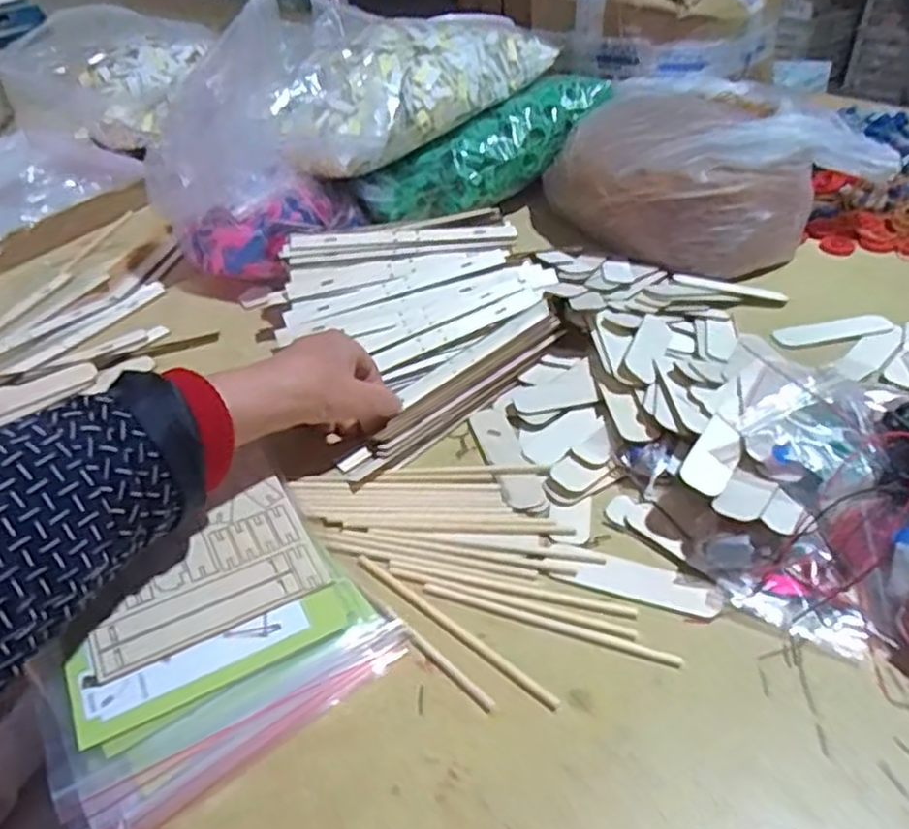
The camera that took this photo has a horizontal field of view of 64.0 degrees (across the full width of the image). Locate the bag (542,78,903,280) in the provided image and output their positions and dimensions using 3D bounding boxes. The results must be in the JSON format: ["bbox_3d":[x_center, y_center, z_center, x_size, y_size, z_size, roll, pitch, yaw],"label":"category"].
[{"bbox_3d":[0.261,-0.249,0.756,0.288,0.122,0.229,-21,44,-20],"label":"bag"}]

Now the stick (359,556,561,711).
[{"bbox_3d":[-0.001,0.123,0.421,0.148,0.005,0.007,28,49,31],"label":"stick"}]

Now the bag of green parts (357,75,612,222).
[{"bbox_3d":[0.037,-0.271,0.763,0.297,0.092,0.064,-30,47,-28],"label":"bag of green parts"}]

